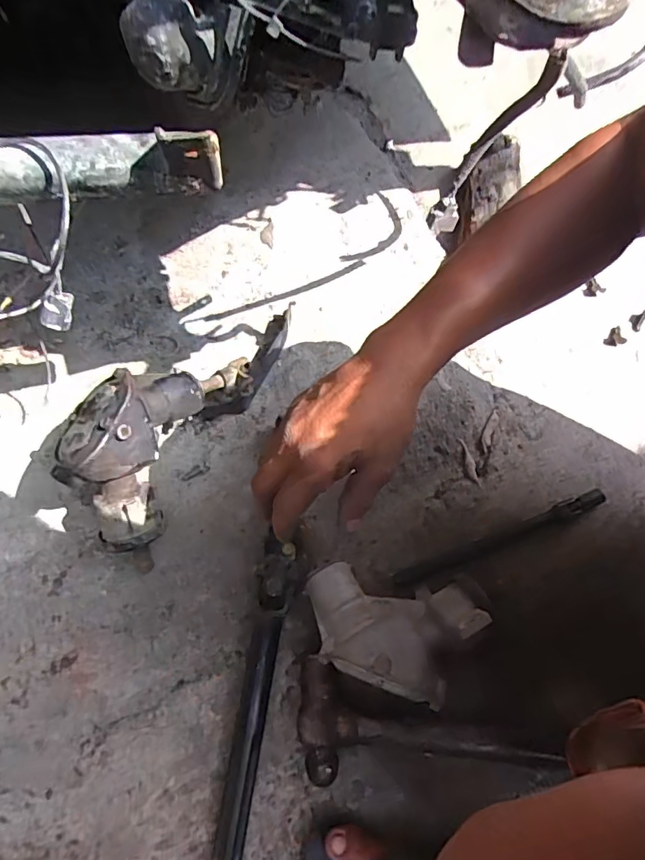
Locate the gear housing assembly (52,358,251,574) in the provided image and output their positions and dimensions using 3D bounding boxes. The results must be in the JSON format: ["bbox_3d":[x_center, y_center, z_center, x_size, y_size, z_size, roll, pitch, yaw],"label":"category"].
[{"bbox_3d":[-0.179,-0.003,0.532,0.105,0.143,0.259,21,70,8],"label":"gear housing assembly"}]

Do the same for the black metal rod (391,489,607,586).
[{"bbox_3d":[0.203,0.122,0.578,0.264,0.016,0.019,-20,72,-9],"label":"black metal rod"}]

